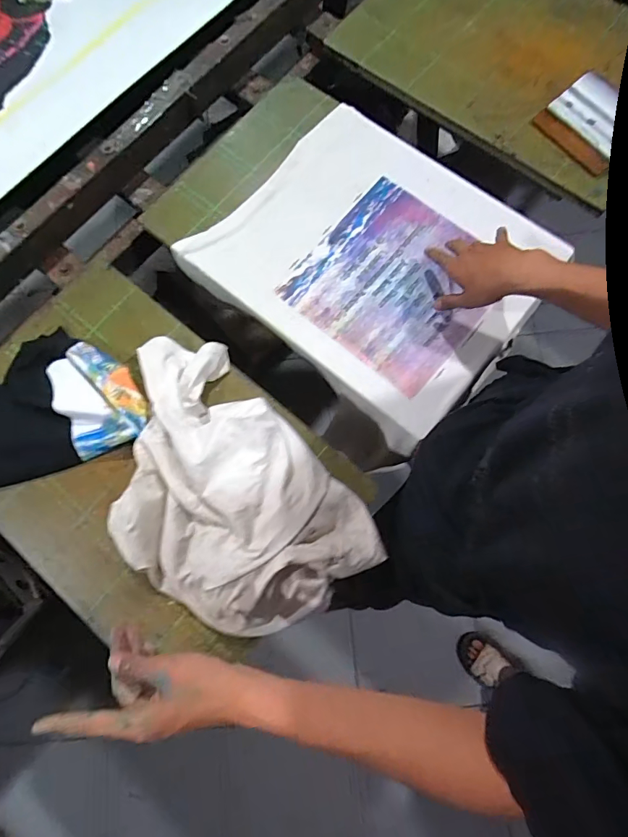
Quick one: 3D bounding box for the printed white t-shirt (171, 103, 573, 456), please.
[{"bbox_3d":[0.094,-0.246,0.683,0.465,0.057,0.387,41,80,8],"label":"printed white t-shirt"}]

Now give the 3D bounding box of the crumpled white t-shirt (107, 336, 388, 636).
[{"bbox_3d":[-0.142,0.090,0.583,0.272,0.087,0.429,-41,77,-7],"label":"crumpled white t-shirt"}]

